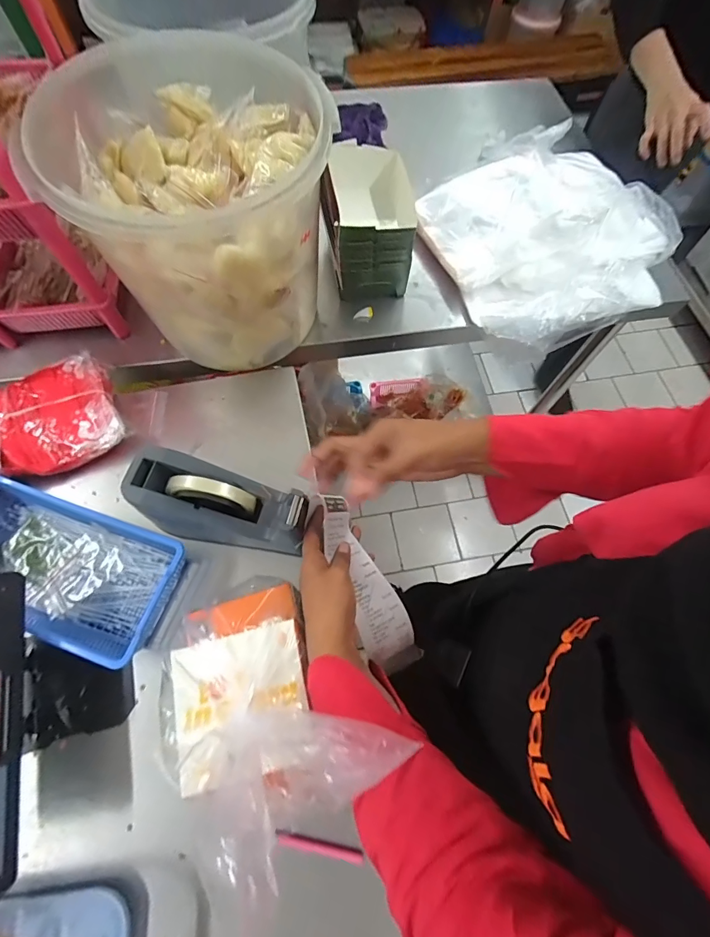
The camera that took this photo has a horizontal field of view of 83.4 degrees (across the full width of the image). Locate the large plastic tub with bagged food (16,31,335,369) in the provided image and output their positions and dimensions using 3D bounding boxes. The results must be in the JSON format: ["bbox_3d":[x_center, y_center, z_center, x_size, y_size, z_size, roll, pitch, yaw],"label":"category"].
[{"bbox_3d":[-0.180,-0.296,0.499,0.282,0.252,0.262,1,67,-2],"label":"large plastic tub with bagged food"}]

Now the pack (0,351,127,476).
[{"bbox_3d":[-0.411,-0.055,0.511,0.204,0.034,0.141,-24,70,-11],"label":"pack"}]

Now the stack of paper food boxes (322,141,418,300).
[{"bbox_3d":[0.025,-0.368,0.615,0.125,0.121,0.208,5,67,0],"label":"stack of paper food boxes"}]

